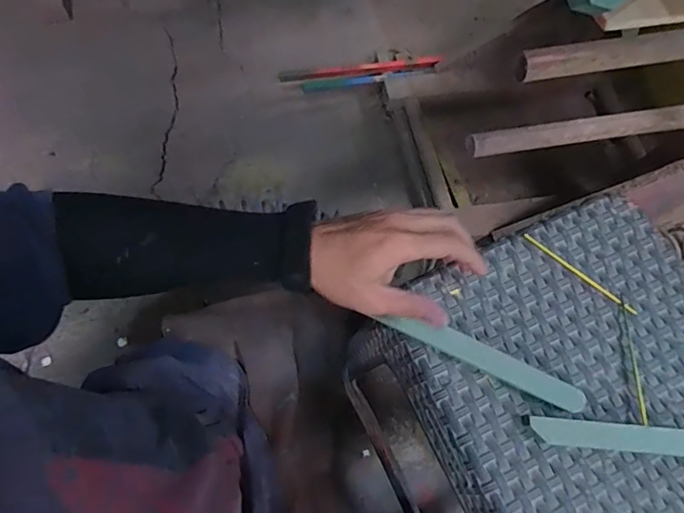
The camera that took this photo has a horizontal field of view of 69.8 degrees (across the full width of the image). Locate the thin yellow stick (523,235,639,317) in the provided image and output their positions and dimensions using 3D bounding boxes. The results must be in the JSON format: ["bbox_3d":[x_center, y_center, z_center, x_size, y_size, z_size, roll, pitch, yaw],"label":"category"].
[{"bbox_3d":[0.220,0.015,0.456,0.118,0.007,0.007,37,70,12],"label":"thin yellow stick"}]

